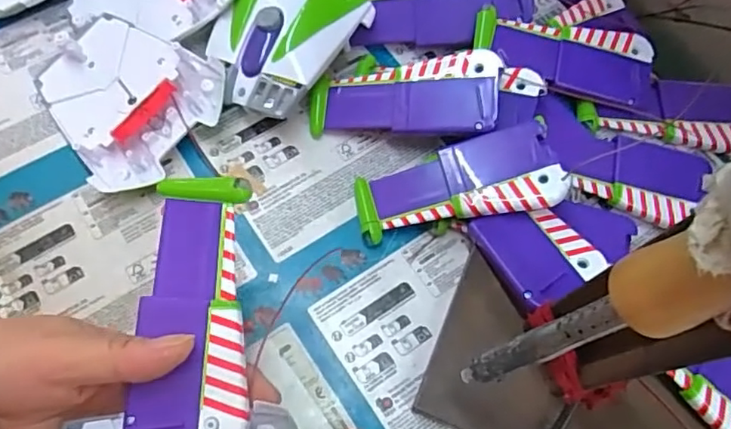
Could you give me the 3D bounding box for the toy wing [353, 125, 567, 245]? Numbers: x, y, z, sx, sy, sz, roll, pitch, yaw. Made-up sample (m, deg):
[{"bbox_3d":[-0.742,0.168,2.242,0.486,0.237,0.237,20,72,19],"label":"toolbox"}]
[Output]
[{"bbox_3d":[0.054,-0.018,0.342,0.117,0.012,0.048,-13,67,14],"label":"toy wing"}]

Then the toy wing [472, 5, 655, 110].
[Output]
[{"bbox_3d":[0.131,-0.105,0.387,0.118,0.025,0.049,11,67,2],"label":"toy wing"}]

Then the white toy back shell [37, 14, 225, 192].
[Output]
[{"bbox_3d":[-0.152,-0.074,0.367,0.102,0.030,0.096,40,71,13],"label":"white toy back shell"}]

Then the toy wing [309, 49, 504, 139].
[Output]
[{"bbox_3d":[0.023,-0.072,0.364,0.120,0.014,0.049,-3,66,15],"label":"toy wing"}]

